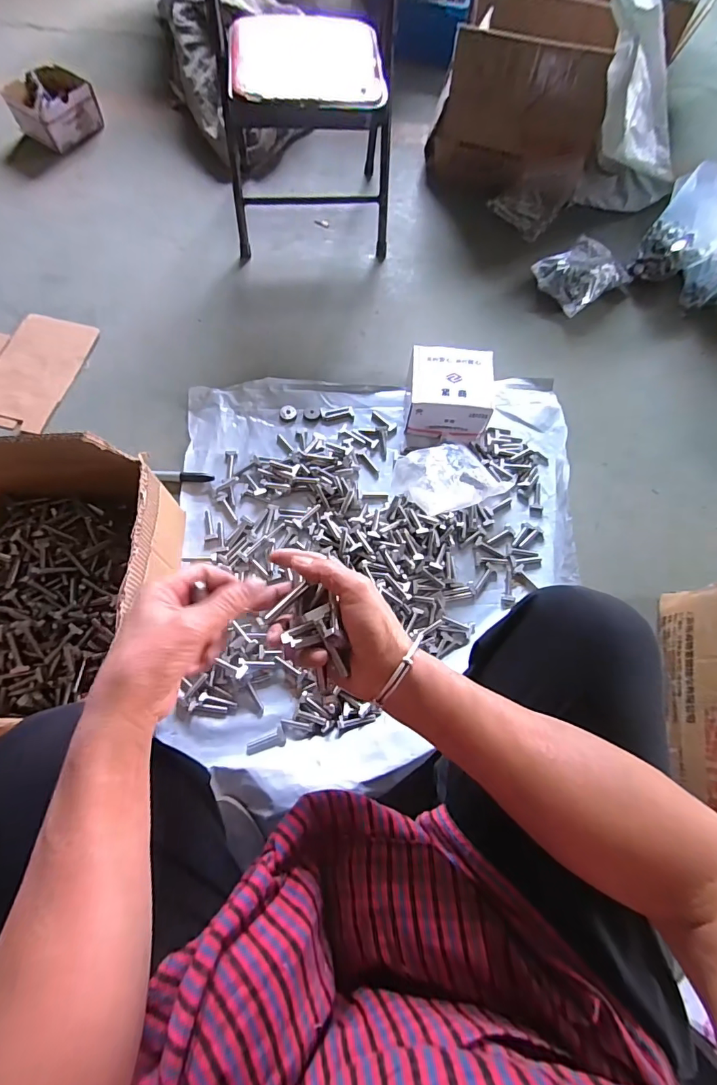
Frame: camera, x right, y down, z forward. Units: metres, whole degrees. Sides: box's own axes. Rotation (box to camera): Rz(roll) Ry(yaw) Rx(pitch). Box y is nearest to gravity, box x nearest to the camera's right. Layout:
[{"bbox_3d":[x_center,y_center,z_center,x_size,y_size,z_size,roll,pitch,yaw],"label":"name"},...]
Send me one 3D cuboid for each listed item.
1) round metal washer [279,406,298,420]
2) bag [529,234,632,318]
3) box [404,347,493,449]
[{"bbox_3d":[-0.132,-0.243,0.846,0.030,0.005,0.031,1,69,-2],"label":"round metal washer"},{"bbox_3d":[0.477,-0.576,0.967,0.185,0.058,0.140,-32,73,-13],"label":"bag"},{"bbox_3d":[0.162,-0.267,0.825,0.143,0.089,0.149,3,69,-1],"label":"box"}]

